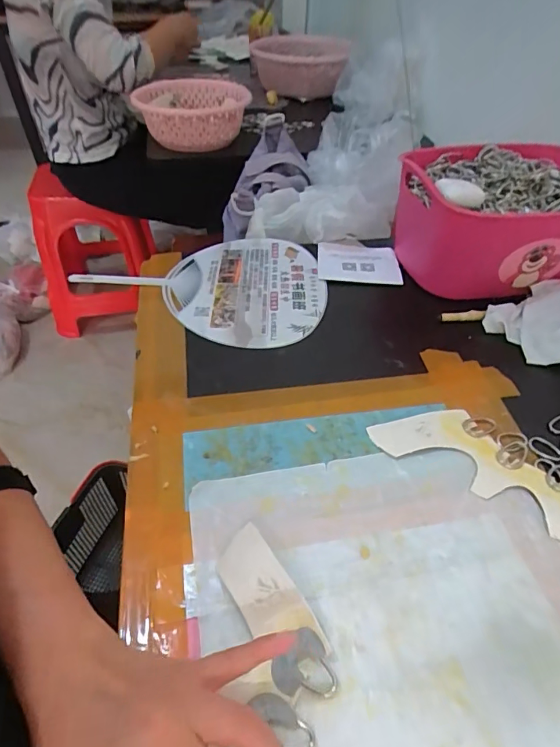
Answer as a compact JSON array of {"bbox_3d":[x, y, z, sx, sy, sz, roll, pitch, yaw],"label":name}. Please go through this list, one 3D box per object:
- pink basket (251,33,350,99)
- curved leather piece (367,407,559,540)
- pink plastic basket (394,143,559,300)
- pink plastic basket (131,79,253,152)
[{"bbox_3d":[0.044,-0.746,1.109,0.219,0.119,0.204,-3,45,-5],"label":"pink basket"},{"bbox_3d":[0.193,0.084,0.379,0.229,0.008,0.078,27,50,26],"label":"curved leather piece"},{"bbox_3d":[0.287,-0.194,0.580,0.265,0.125,0.196,-3,45,-5],"label":"pink plastic basket"},{"bbox_3d":[-0.175,-0.515,0.918,0.215,0.098,0.214,-6,45,-8],"label":"pink plastic basket"}]

